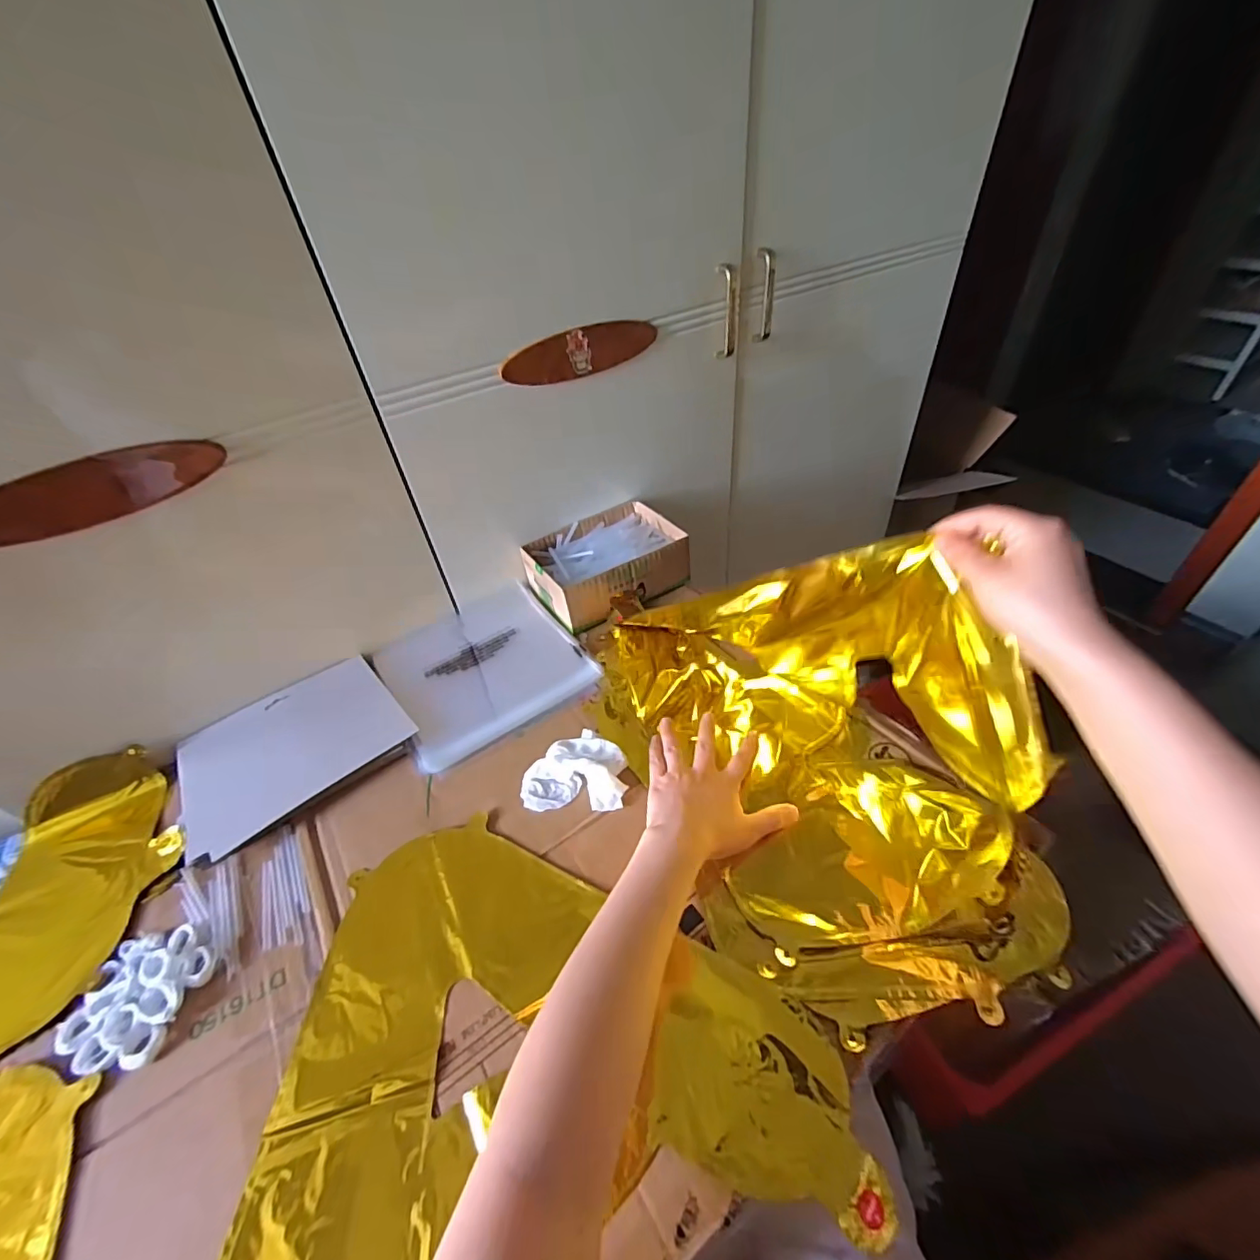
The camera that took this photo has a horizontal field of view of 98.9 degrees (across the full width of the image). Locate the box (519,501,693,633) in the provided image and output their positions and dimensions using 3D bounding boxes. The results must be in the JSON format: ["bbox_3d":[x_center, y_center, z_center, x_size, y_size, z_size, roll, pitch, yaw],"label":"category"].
[{"bbox_3d":[-0.030,-0.089,0.707,0.192,0.061,0.135,-28,47,-22],"label":"box"}]

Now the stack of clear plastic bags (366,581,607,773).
[{"bbox_3d":[-0.171,0.040,0.633,0.204,0.024,0.220,-27,47,-21],"label":"stack of clear plastic bags"}]

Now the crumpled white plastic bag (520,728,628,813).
[{"bbox_3d":[-0.051,0.126,0.501,0.093,0.027,0.076,-2,43,4],"label":"crumpled white plastic bag"}]

